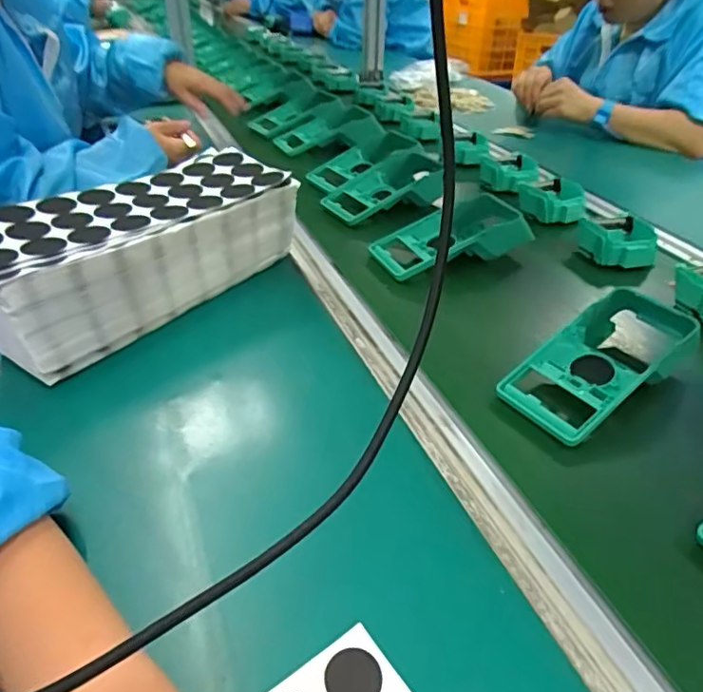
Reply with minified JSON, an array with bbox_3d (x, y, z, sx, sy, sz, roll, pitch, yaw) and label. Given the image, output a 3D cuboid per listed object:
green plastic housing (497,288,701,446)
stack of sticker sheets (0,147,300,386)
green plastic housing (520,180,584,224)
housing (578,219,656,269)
[{"bbox_3d":[0.217,0.010,0.493,0.179,0.050,0.088,-21,42,-28],"label":"green plastic housing"},{"bbox_3d":[-0.209,-0.091,0.567,0.124,0.113,0.303,27,43,30],"label":"stack of sticker sheets"},{"bbox_3d":[0.278,-0.203,0.800,0.083,0.039,0.079,8,37,10],"label":"green plastic housing"},{"bbox_3d":[0.319,-0.124,0.691,0.088,0.044,0.056,14,37,16],"label":"housing"}]

